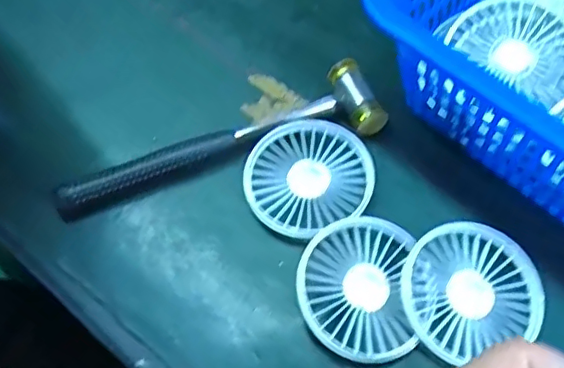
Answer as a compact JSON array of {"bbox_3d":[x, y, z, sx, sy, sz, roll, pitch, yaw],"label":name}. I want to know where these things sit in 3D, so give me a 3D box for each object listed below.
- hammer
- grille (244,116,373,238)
[{"bbox_3d":[-0.048,-0.033,0.423,0.241,0.023,0.058,-17,61,-6],"label":"hammer"},{"bbox_3d":[0.019,-0.006,0.407,0.089,0.018,0.083,-2,61,3],"label":"grille"}]

